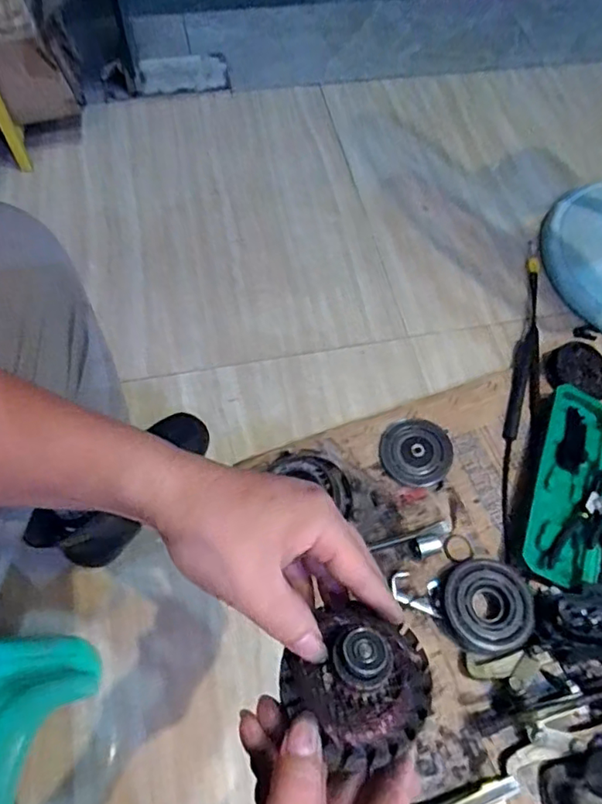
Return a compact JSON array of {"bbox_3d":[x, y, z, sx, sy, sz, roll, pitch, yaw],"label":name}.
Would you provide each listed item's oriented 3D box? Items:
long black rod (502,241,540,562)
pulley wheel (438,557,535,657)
[{"bbox_3d":[0.354,-0.045,0.892,0.036,0.012,0.569,16,61,5],"label":"long black rod"},{"bbox_3d":[0.235,0.258,0.713,0.102,0.046,0.111,2,61,-3],"label":"pulley wheel"}]

